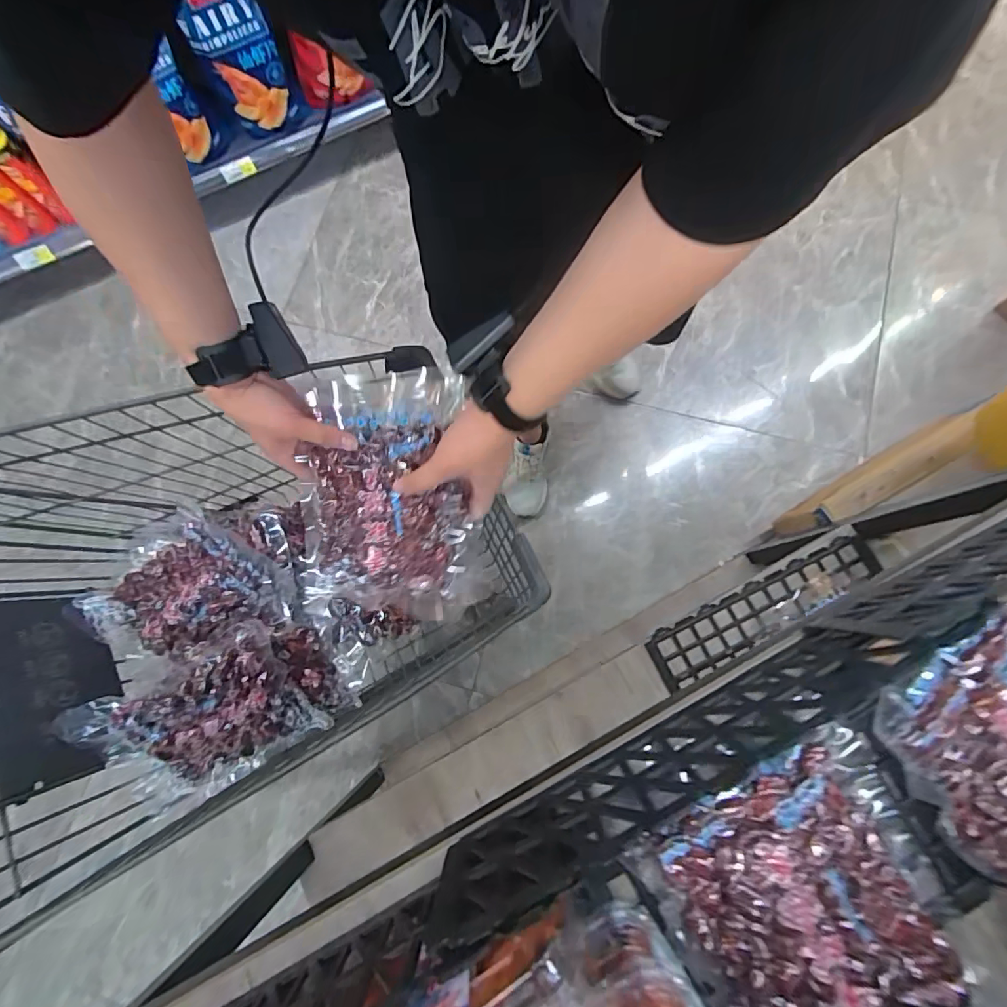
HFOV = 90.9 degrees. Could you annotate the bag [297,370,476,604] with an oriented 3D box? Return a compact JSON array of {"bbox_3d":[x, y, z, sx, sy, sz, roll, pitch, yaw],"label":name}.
[{"bbox_3d":[-0.120,-0.021,0.509,0.168,0.087,0.230,4,78,2],"label":"bag"}]

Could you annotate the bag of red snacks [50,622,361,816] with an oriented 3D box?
[{"bbox_3d":[-0.361,0.265,0.646,0.266,0.088,0.187,-24,113,-13],"label":"bag of red snacks"}]

